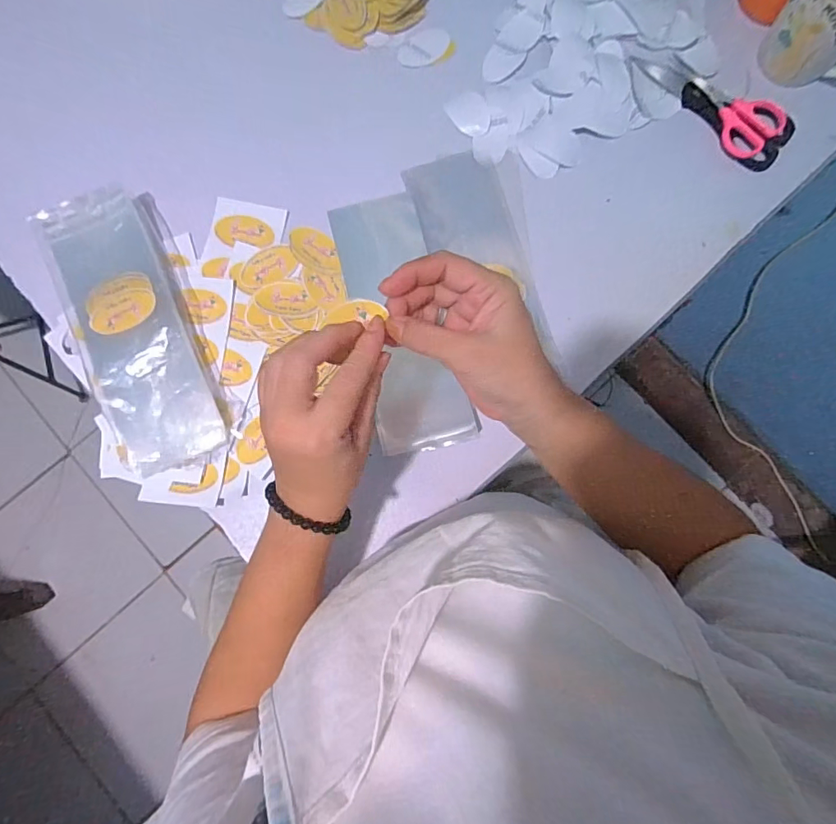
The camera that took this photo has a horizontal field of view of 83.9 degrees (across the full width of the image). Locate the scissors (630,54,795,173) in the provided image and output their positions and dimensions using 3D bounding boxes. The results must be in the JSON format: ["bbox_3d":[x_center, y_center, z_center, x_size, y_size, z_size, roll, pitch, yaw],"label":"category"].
[{"bbox_3d":[0.328,-0.343,0.513,0.180,0.017,0.065,42,83,5],"label":"scissors"}]

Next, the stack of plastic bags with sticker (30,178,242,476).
[{"bbox_3d":[-0.278,-0.081,0.459,0.111,0.036,0.284,-23,83,-4],"label":"stack of plastic bags with sticker"}]

